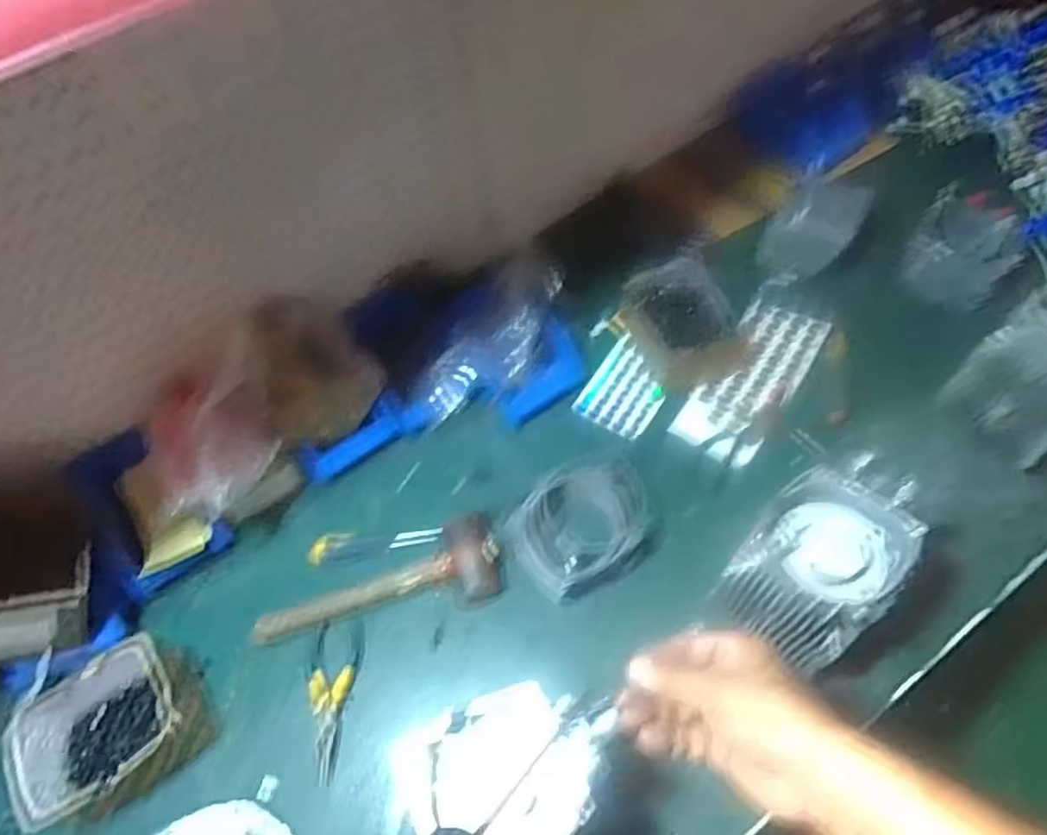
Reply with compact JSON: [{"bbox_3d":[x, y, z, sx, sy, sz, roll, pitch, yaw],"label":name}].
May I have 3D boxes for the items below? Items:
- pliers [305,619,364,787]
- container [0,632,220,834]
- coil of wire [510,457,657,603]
[{"bbox_3d":[-0.212,0.300,0.713,0.057,0.014,0.157,2,60,6],"label":"pliers"},{"bbox_3d":[-0.412,0.313,0.676,0.151,0.099,0.137,-27,61,-11],"label":"container"},{"bbox_3d":[0.072,0.119,0.759,0.165,0.058,0.123,-26,61,-11],"label":"coil of wire"}]

